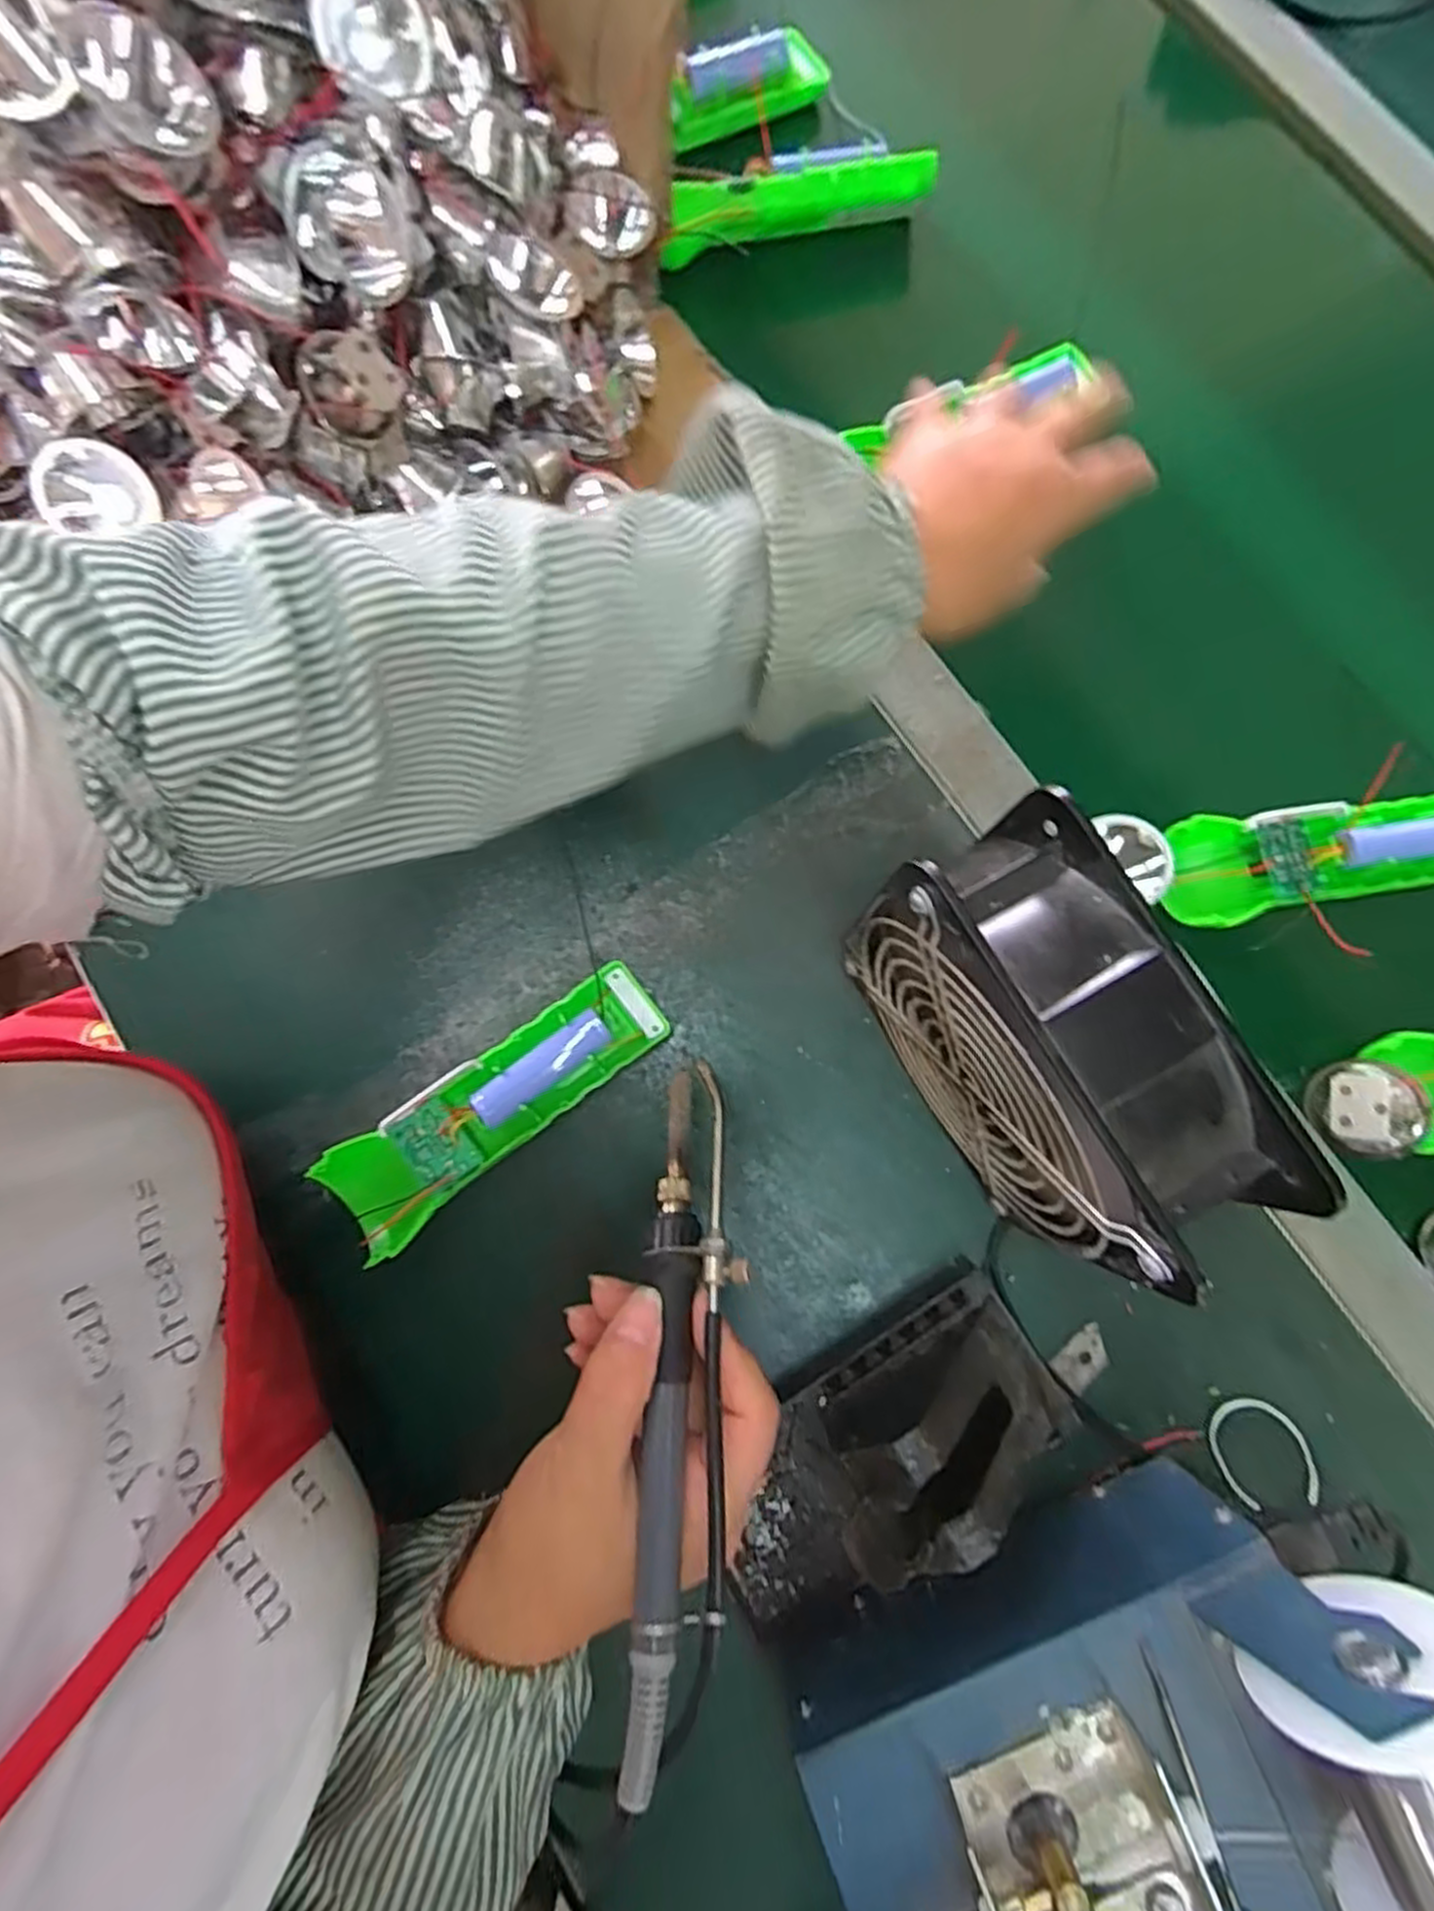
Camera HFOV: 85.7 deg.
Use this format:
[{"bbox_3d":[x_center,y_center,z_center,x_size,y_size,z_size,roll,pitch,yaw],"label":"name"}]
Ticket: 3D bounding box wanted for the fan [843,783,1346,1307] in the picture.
[{"bbox_3d":[0.110,0.037,0.290,0.059,0.151,0.140,-28,81,-5],"label":"fan"}]

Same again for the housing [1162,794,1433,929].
[{"bbox_3d":[0.291,-0.047,0.364,0.161,0.020,0.049,-7,79,-2],"label":"housing"}]

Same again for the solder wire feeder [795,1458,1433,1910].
[{"bbox_3d":[0.140,0.284,0.247,0.195,0.128,0.133,-22,80,-4],"label":"solder wire feeder"}]

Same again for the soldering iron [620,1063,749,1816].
[{"bbox_3d":[-0.009,0.128,0.247,0.028,0.018,0.199,2,59,0],"label":"soldering iron"}]

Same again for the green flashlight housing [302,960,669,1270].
[{"bbox_3d":[-0.096,0.065,0.345,0.156,0.030,0.046,-37,82,-7],"label":"green flashlight housing"}]

